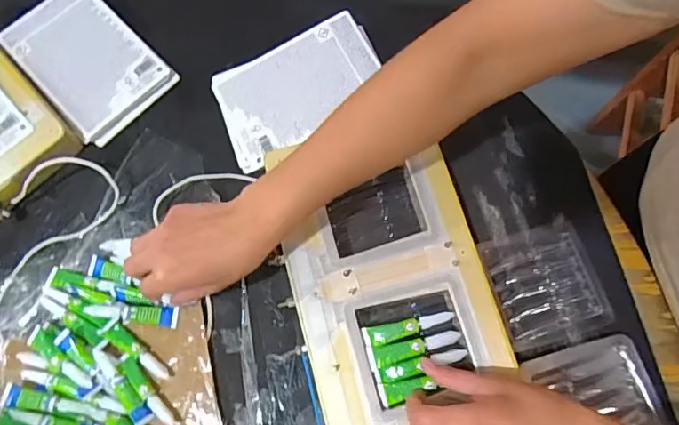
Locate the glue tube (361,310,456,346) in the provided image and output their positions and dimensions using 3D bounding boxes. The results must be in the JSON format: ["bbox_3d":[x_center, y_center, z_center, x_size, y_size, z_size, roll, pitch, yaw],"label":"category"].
[{"bbox_3d":[0.061,0.101,0.446,0.080,0.009,0.016,-13,73,-3],"label":"glue tube"}]

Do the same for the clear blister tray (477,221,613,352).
[{"bbox_3d":[0.194,0.067,0.479,0.096,0.015,0.103,-15,74,-1],"label":"clear blister tray"}]

